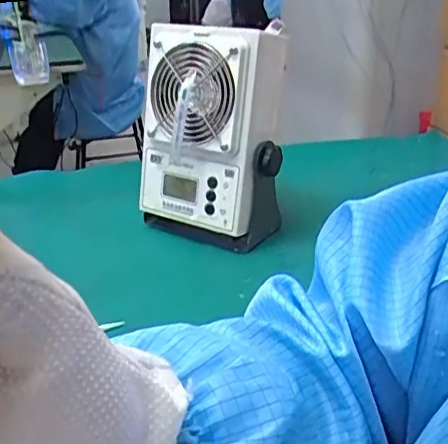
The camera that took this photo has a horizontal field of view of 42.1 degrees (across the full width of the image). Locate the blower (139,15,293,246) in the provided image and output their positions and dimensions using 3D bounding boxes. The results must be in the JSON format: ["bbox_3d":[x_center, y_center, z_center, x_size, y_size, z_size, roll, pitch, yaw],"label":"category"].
[{"bbox_3d":[-0.012,-0.110,0.713,0.175,0.238,0.110,11,28,23],"label":"blower"}]

